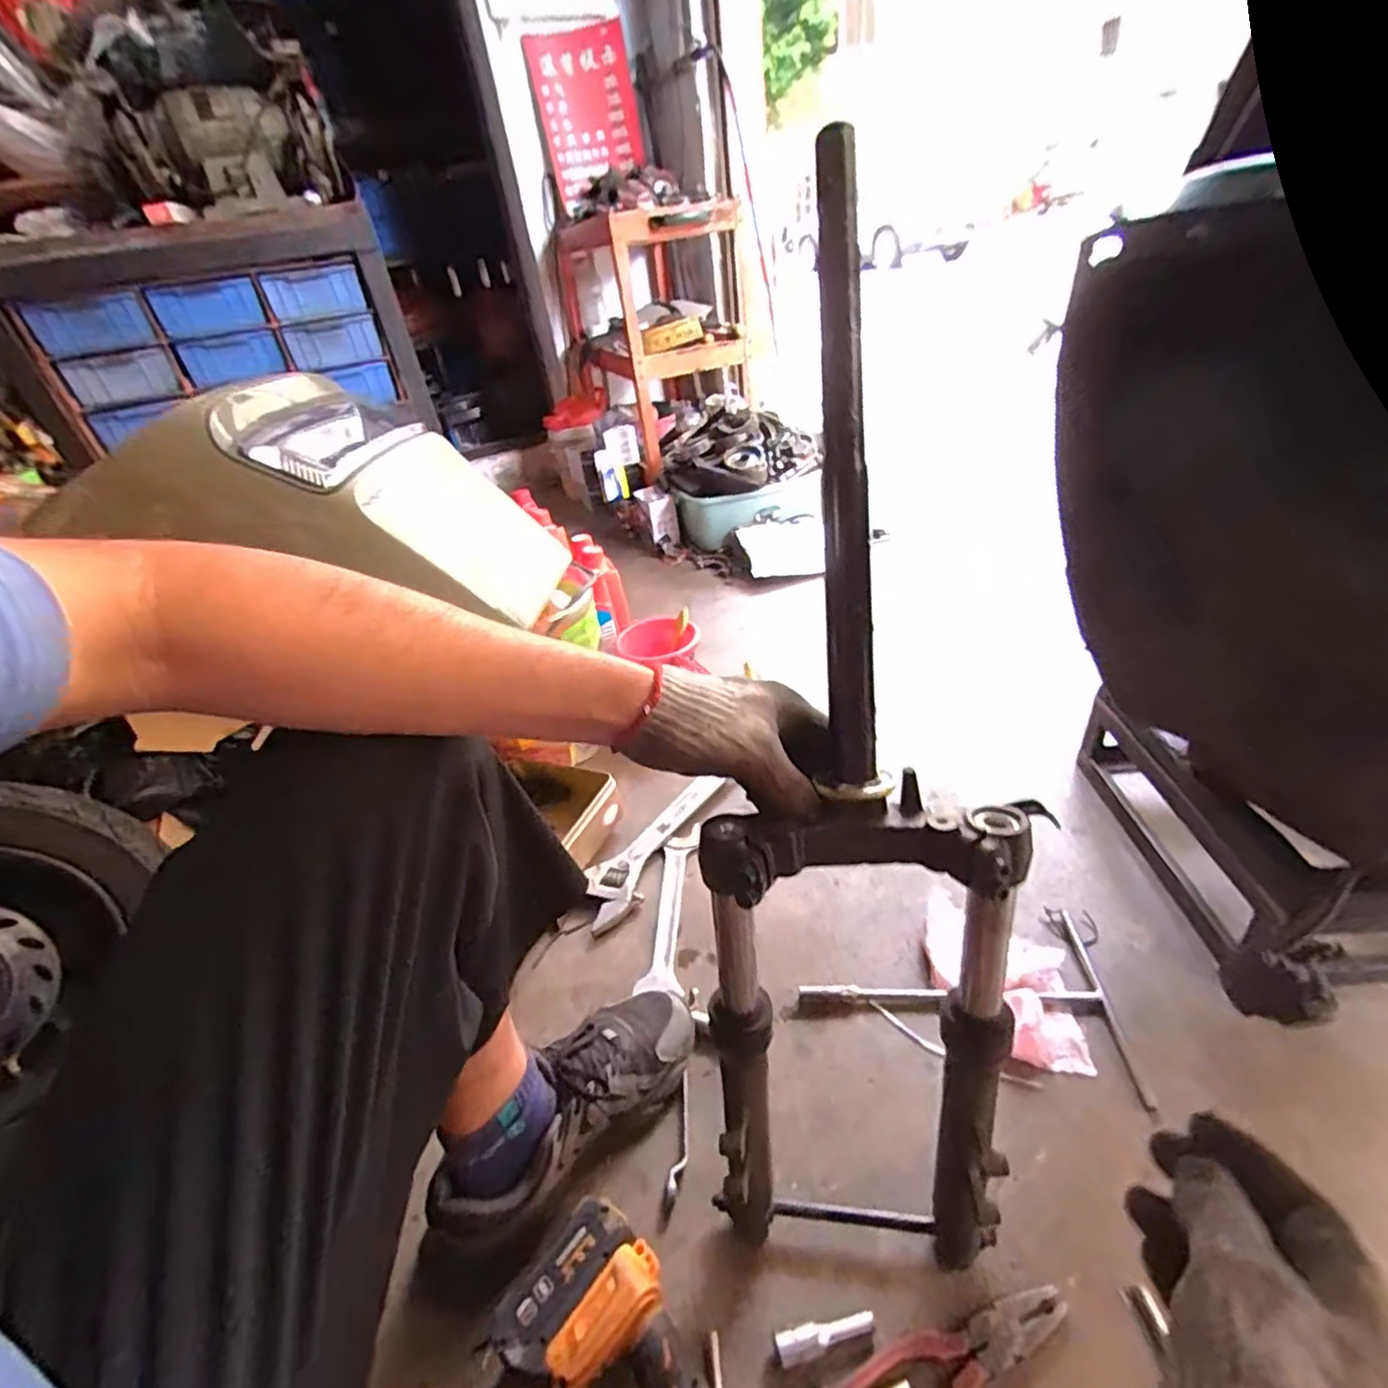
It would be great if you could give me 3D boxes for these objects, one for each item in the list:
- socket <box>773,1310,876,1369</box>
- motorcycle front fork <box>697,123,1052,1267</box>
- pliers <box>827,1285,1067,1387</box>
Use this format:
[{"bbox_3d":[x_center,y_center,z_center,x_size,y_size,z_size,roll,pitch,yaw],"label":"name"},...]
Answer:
[{"bbox_3d":[0.098,0.474,0.469,0.074,0.014,0.018,-11,34,-7],"label":"socket"},{"bbox_3d":[0.097,0.063,0.380,0.184,0.703,0.080,-2,12,6],"label":"motorcycle front fork"},{"bbox_3d":[0.179,0.480,0.447,0.194,0.011,0.052,-14,35,-12],"label":"pliers"}]

